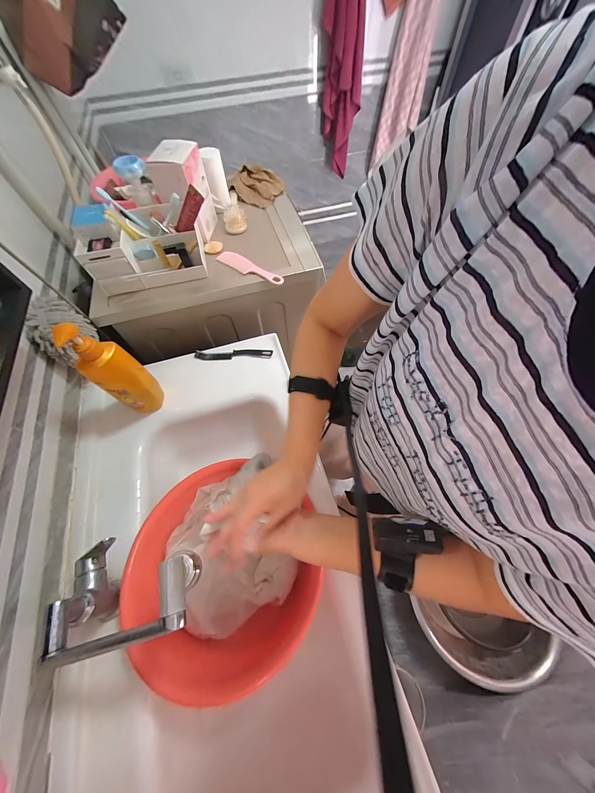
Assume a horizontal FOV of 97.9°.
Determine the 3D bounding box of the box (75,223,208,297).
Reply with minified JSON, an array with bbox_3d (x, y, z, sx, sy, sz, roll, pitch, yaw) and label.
[{"bbox_3d":[-0.365,-0.344,0.633,0.256,0.103,0.100,-16,63,-8],"label":"box"}]

